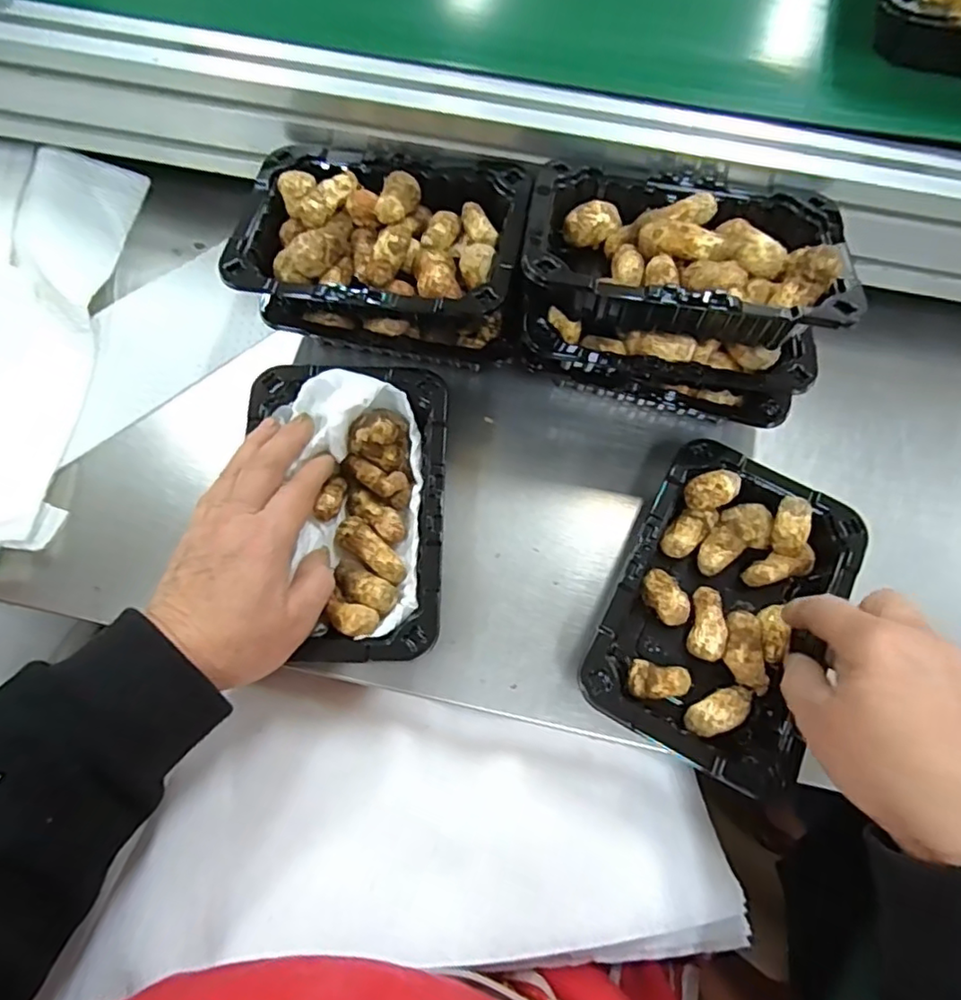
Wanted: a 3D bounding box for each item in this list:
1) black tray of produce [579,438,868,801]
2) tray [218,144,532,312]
[{"bbox_3d":[0.149,0.065,0.370,0.131,0.045,0.184,26,73,6],"label":"black tray of produce"},{"bbox_3d":[-0.067,-0.183,0.401,0.184,0.042,0.120,9,70,1],"label":"tray"}]

